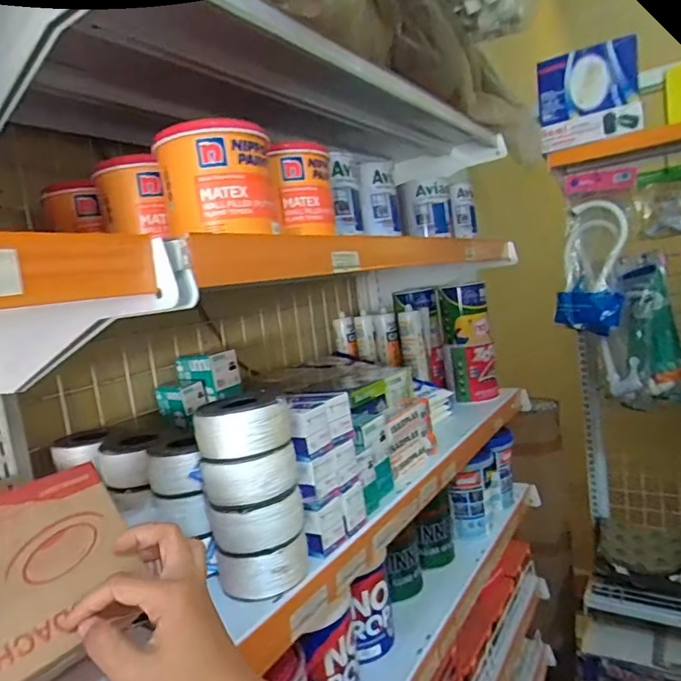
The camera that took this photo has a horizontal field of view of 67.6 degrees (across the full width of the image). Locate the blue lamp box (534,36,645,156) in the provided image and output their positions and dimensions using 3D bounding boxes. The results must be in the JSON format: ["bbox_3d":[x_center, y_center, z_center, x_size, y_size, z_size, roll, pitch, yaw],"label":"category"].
[{"bbox_3d":[0.741,-0.733,1.527,0.270,0.262,0.097,-4,7,28],"label":"blue lamp box"}]

